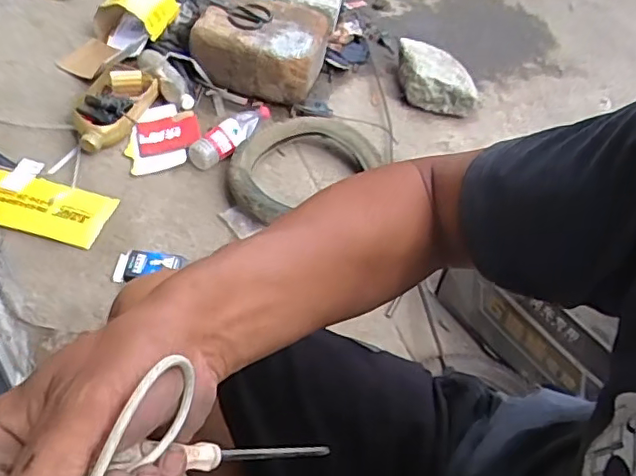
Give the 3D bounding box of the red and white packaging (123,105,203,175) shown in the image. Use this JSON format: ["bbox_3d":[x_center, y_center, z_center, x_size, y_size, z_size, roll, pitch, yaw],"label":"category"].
[{"bbox_3d":[-0.385,-0.255,1.452,0.172,0.066,0.192,-8,52,-13],"label":"red and white packaging"}]

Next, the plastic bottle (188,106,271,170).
[{"bbox_3d":[-0.208,-0.251,1.421,0.232,0.057,0.067,-37,61,-6],"label":"plastic bottle"}]

